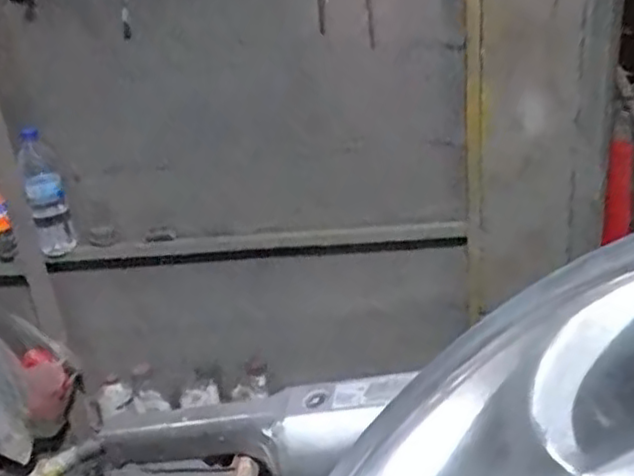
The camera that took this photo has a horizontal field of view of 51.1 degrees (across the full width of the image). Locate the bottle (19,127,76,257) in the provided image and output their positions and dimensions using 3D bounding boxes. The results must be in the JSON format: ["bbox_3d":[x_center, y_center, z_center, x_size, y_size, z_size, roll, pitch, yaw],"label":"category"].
[{"bbox_3d":[-0.550,-0.087,1.344,0.074,0.253,0.084,-15,26,-19],"label":"bottle"}]

